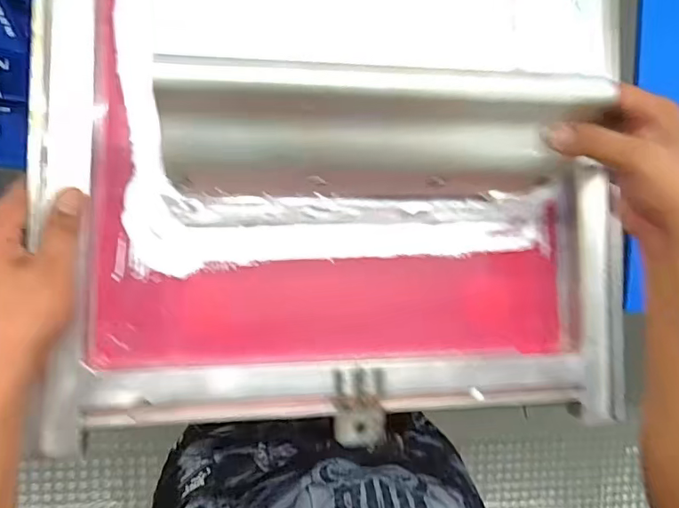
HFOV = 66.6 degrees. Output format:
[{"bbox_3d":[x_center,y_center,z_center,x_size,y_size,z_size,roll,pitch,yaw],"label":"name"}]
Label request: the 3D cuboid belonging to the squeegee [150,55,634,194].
[{"bbox_3d":[0.030,-0.088,0.362,0.296,0.076,0.085,-3,94,-12],"label":"squeegee"}]

